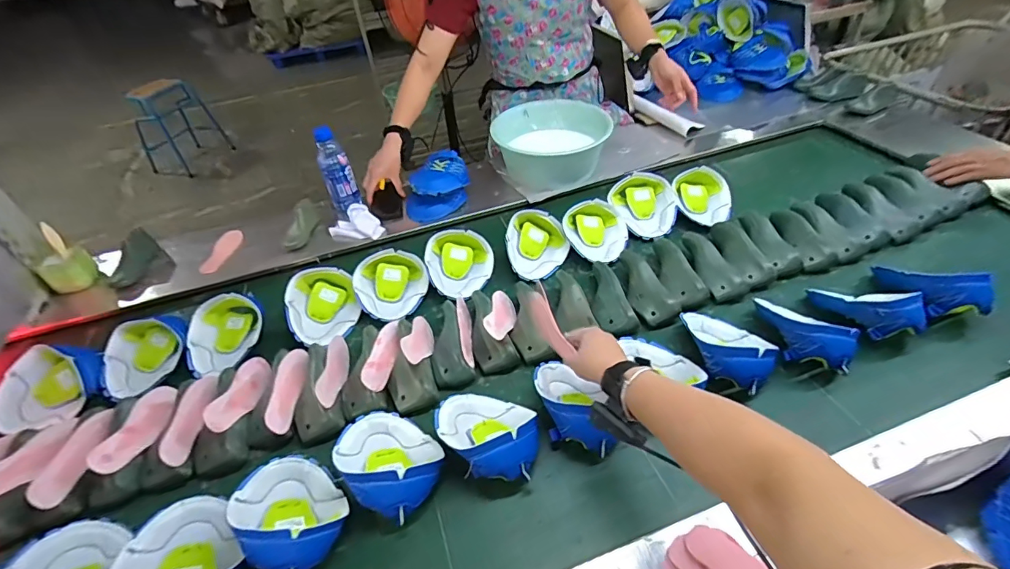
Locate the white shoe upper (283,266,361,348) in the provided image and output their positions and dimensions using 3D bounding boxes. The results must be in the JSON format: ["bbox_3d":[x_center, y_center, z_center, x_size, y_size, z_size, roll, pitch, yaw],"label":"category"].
[{"bbox_3d":[-0.354,0.038,0.882,0.129,0.079,0.138,-19,46,-16],"label":"white shoe upper"}]

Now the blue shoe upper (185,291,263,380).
[{"bbox_3d":[-0.521,0.093,0.841,0.147,0.066,0.147,2,68,-6],"label":"blue shoe upper"}]

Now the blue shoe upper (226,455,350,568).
[{"bbox_3d":[-0.285,0.295,0.601,0.120,0.080,0.168,-33,51,-27],"label":"blue shoe upper"}]

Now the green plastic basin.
[{"bbox_3d":[0.118,-0.380,1.196,0.279,0.109,0.288,-2,44,2],"label":"green plastic basin"}]

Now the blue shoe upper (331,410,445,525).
[{"bbox_3d":[-0.168,0.240,0.647,0.170,0.068,0.125,32,54,31],"label":"blue shoe upper"}]

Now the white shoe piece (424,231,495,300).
[{"bbox_3d":[-0.093,-0.048,0.941,0.133,0.074,0.146,-1,44,1],"label":"white shoe piece"}]

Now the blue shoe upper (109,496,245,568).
[{"bbox_3d":[-0.403,0.344,0.566,0.121,0.073,0.168,-33,53,-28],"label":"blue shoe upper"}]

